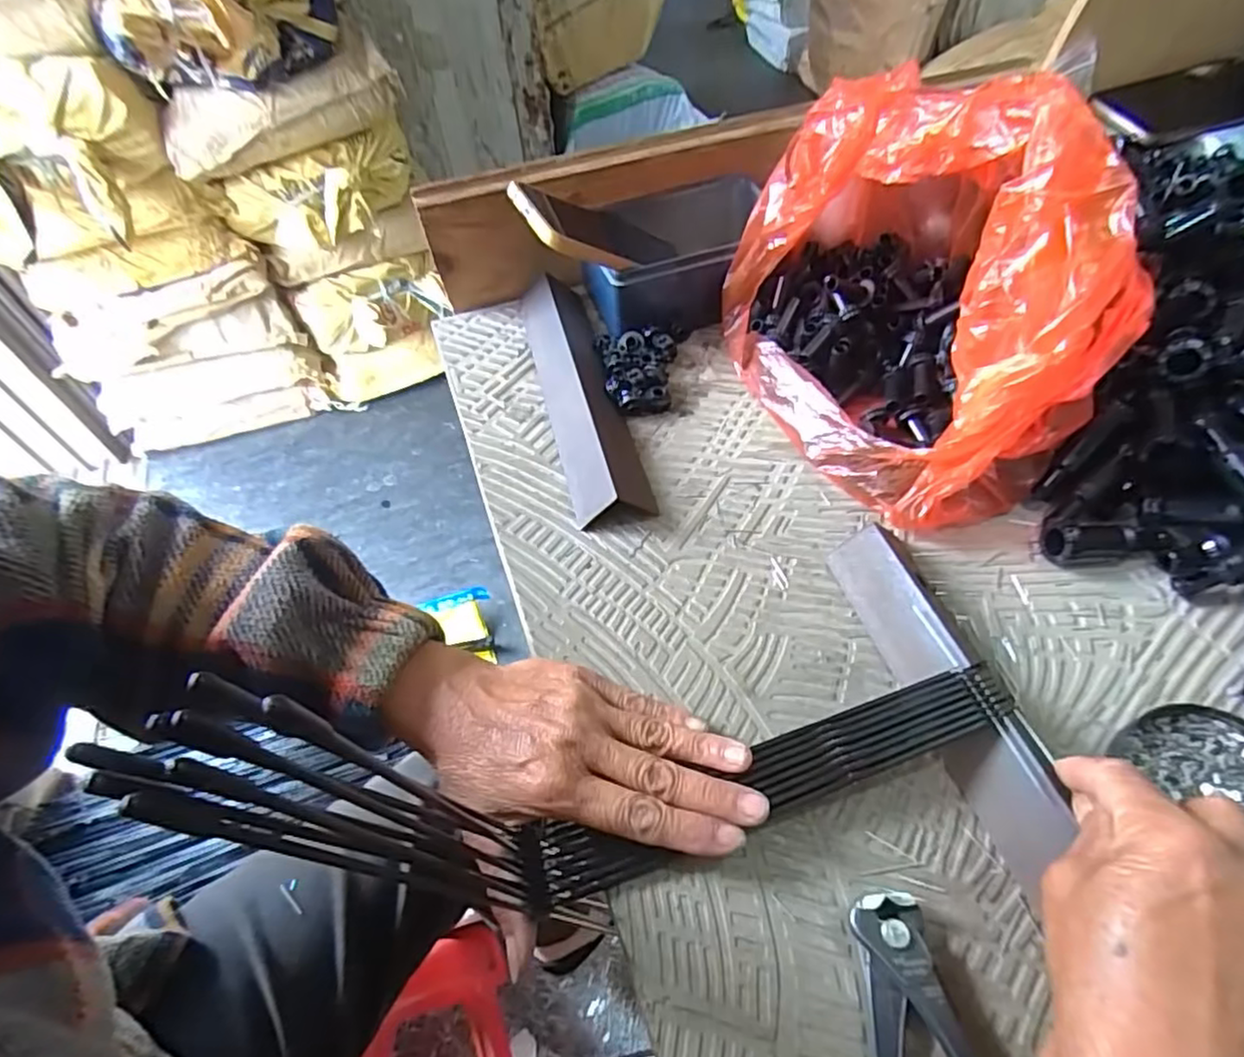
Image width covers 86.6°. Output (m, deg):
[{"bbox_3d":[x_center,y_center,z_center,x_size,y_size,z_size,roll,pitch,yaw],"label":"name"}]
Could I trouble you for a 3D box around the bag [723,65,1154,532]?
[{"bbox_3d":[0.172,-0.151,0.407,0.178,0.170,0.261,-7,53,-1],"label":"bag"}]

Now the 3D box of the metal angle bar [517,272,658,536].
[{"bbox_3d":[-0.031,-0.098,0.456,0.047,0.023,0.230,-13,53,-6],"label":"metal angle bar"}]

